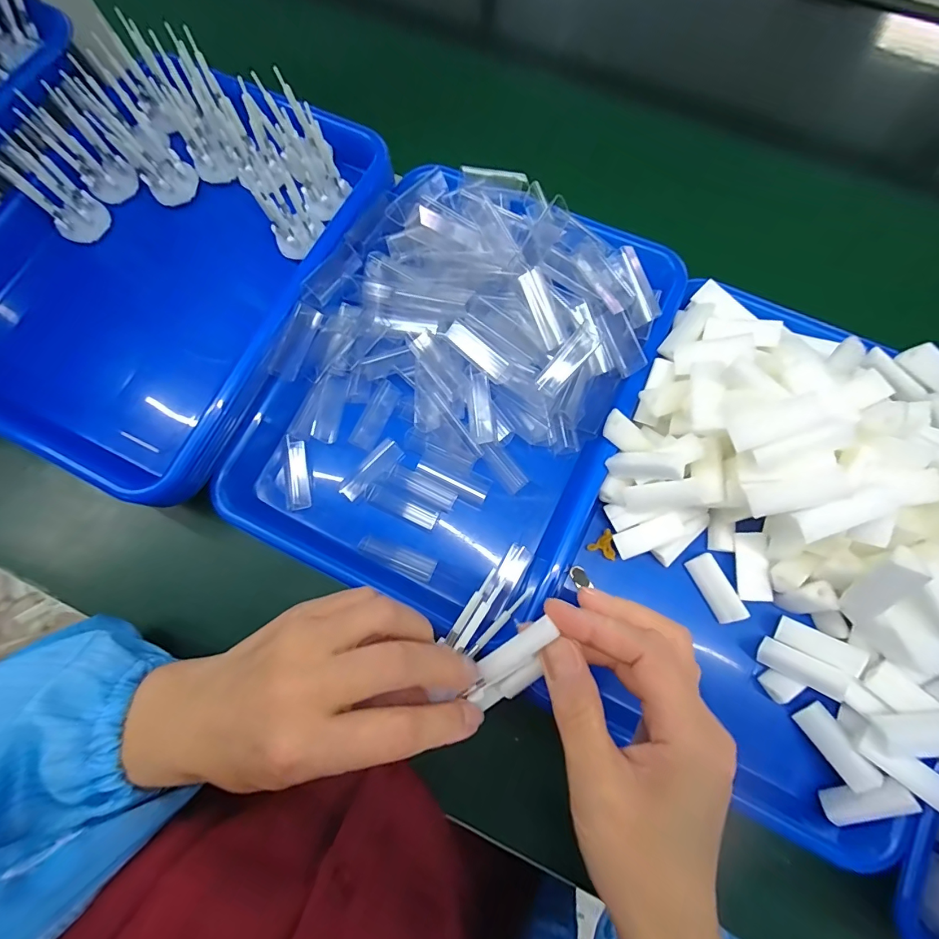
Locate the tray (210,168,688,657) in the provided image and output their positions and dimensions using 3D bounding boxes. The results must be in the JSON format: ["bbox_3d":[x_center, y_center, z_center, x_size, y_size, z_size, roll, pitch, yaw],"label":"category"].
[{"bbox_3d":[-0.010,-0.065,0.326,0.246,0.056,0.325,26,78,7],"label":"tray"}]

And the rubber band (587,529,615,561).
[{"bbox_3d":[0.098,0.057,0.313,0.021,0.006,0.019,-41,84,6],"label":"rubber band"}]

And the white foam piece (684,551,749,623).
[{"bbox_3d":[0.169,0.082,0.300,0.016,0.017,0.046,-25,77,-5],"label":"white foam piece"}]

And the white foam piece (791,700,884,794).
[{"bbox_3d":[0.227,0.171,0.270,0.020,0.008,0.046,-53,45,29],"label":"white foam piece"}]

